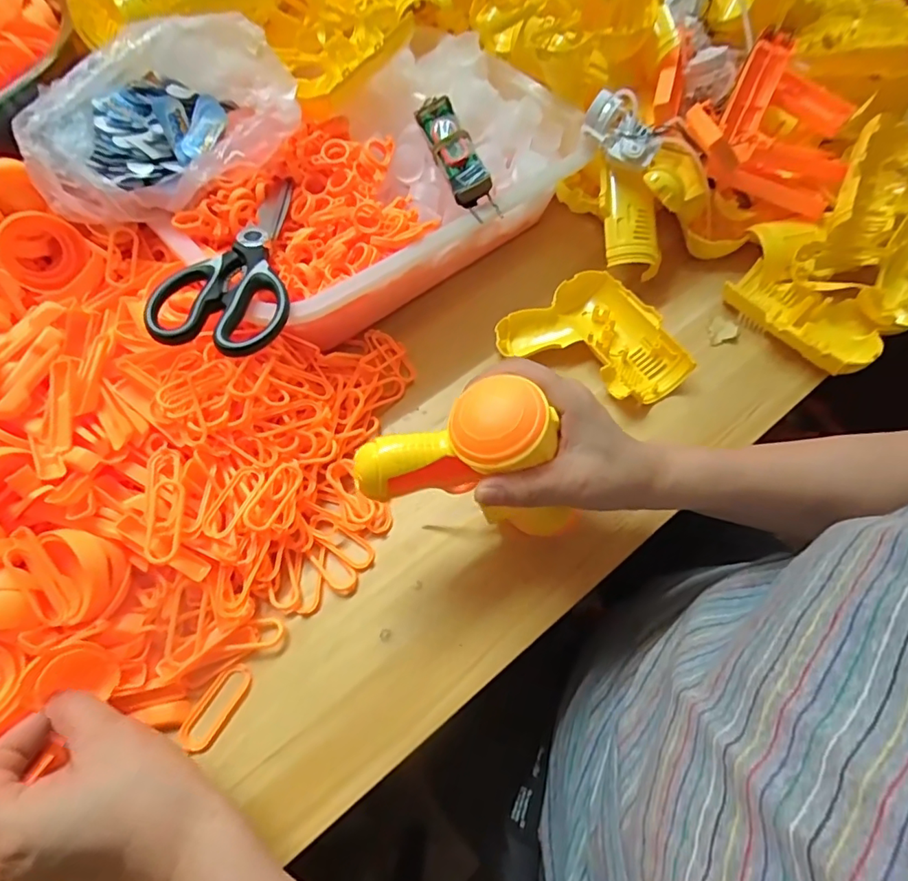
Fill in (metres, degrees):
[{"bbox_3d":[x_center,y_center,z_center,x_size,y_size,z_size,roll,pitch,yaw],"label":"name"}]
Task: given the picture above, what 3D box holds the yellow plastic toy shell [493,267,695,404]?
[{"bbox_3d":[0.118,-0.079,0.452,0.119,0.030,0.129,-30,66,-15],"label":"yellow plastic toy shell"}]

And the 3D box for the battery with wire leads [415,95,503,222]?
[{"bbox_3d":[0.000,-0.237,0.437,0.029,0.025,0.137,-17,63,-9],"label":"battery with wire leads"}]

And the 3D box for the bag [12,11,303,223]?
[{"bbox_3d":[-0.216,-0.249,0.399,0.188,0.075,0.122,-19,64,-10],"label":"bag"}]

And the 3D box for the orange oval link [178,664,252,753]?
[{"bbox_3d":[-0.151,0.169,0.338,0.021,0.006,0.053,26,65,13],"label":"orange oval link"}]

